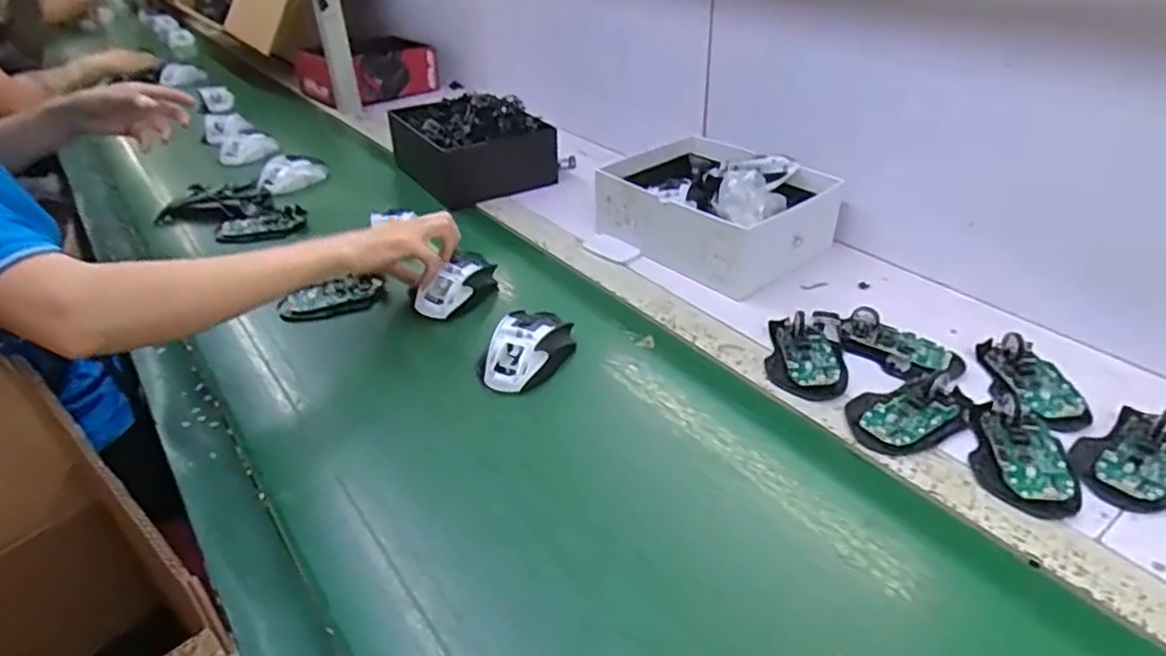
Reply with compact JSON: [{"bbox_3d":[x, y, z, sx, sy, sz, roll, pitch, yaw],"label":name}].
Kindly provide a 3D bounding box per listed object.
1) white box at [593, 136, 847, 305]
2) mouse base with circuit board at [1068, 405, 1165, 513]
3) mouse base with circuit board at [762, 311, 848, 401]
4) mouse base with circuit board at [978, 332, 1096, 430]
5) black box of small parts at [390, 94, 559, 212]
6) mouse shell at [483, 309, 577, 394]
[{"bbox_3d":[0.160,-0.158,0.849,0.203,0.101,0.254,-27,42,-32],"label":"white box"},{"bbox_3d":[0.439,0.094,0.534,0.108,0.034,0.075,-25,41,-30],"label":"mouse base with circuit board"},{"bbox_3d":[0.214,0.026,0.651,0.073,0.024,0.100,9,36,15],"label":"mouse base with circuit board"},{"bbox_3d":[0.409,0.045,0.615,0.061,0.024,0.104,1,35,5],"label":"mouse base with circuit board"},{"bbox_3d":[-0.181,-0.290,1.061,0.185,0.098,0.247,-22,40,-27],"label":"black box of small parts"},{"bbox_3d":[-0.050,0.017,0.665,0.070,0.036,0.112,11,37,18],"label":"mouse shell"}]

